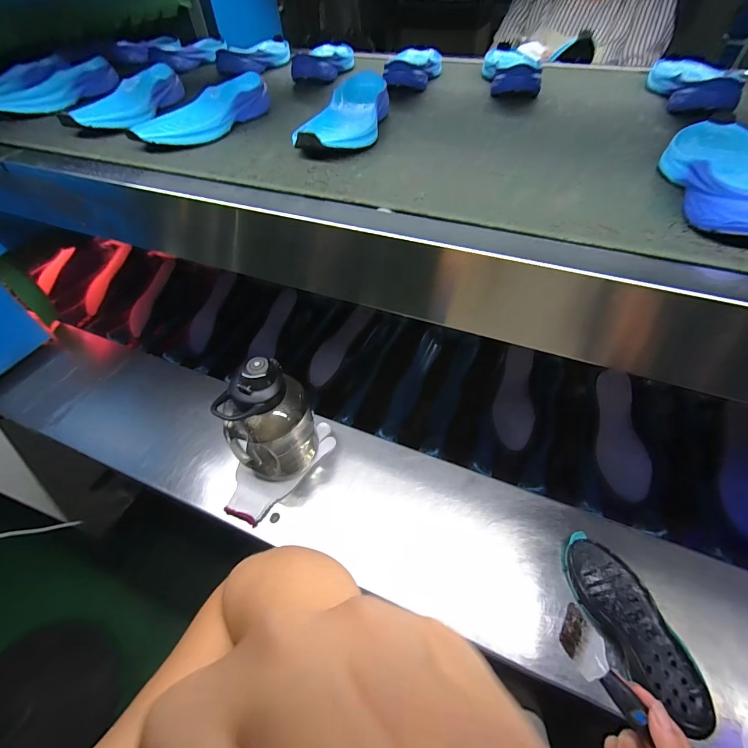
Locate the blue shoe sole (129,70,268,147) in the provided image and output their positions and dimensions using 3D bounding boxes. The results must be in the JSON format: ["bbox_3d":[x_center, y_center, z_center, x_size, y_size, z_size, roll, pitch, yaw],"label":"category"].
[{"bbox_3d":[-0.254,-0.399,0.550,0.092,0.041,0.235,17,52,14],"label":"blue shoe sole"}]

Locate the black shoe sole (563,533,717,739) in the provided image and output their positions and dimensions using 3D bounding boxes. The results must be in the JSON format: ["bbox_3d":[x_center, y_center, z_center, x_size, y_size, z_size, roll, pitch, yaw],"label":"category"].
[{"bbox_3d":[0.328,0.320,0.472,0.086,0.031,0.216,-13,51,-11],"label":"black shoe sole"}]

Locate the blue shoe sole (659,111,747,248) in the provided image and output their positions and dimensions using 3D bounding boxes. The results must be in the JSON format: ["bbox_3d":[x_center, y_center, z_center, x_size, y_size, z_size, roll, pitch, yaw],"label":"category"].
[{"bbox_3d":[0.366,-0.212,0.378,0.099,0.042,0.269,20,53,16],"label":"blue shoe sole"}]

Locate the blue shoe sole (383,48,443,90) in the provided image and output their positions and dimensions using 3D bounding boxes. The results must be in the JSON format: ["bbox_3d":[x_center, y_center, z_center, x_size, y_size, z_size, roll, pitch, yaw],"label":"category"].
[{"bbox_3d":[0.083,-0.604,0.707,0.097,0.039,0.238,7,50,6],"label":"blue shoe sole"}]

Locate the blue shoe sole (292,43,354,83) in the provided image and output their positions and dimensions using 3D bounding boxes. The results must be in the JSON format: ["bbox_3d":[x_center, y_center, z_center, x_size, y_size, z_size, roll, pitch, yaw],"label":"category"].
[{"bbox_3d":[-0.098,-0.654,0.758,0.090,0.037,0.238,8,51,6],"label":"blue shoe sole"}]

